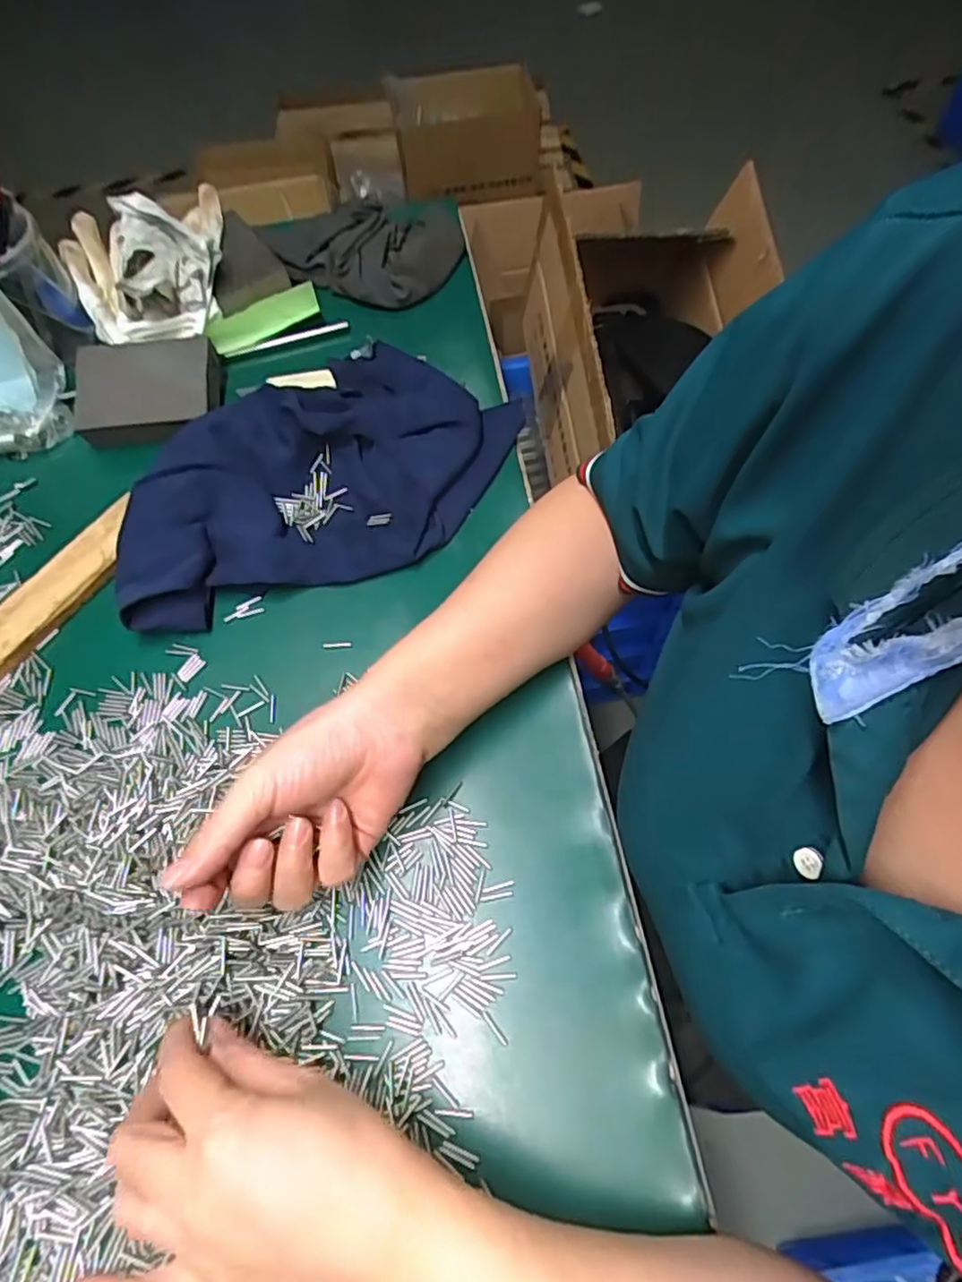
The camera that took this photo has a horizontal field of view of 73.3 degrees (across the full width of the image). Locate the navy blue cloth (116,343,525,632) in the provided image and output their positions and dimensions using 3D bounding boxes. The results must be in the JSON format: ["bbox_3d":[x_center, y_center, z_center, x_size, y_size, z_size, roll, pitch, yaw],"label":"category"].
[{"bbox_3d":[-0.115,-0.114,0.452,0.286,0.045,0.175,-34,68,-15],"label":"navy blue cloth"}]

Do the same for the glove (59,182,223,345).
[{"bbox_3d":[-0.268,-0.313,0.523,0.127,0.053,0.132,-21,65,-10],"label":"glove"}]

